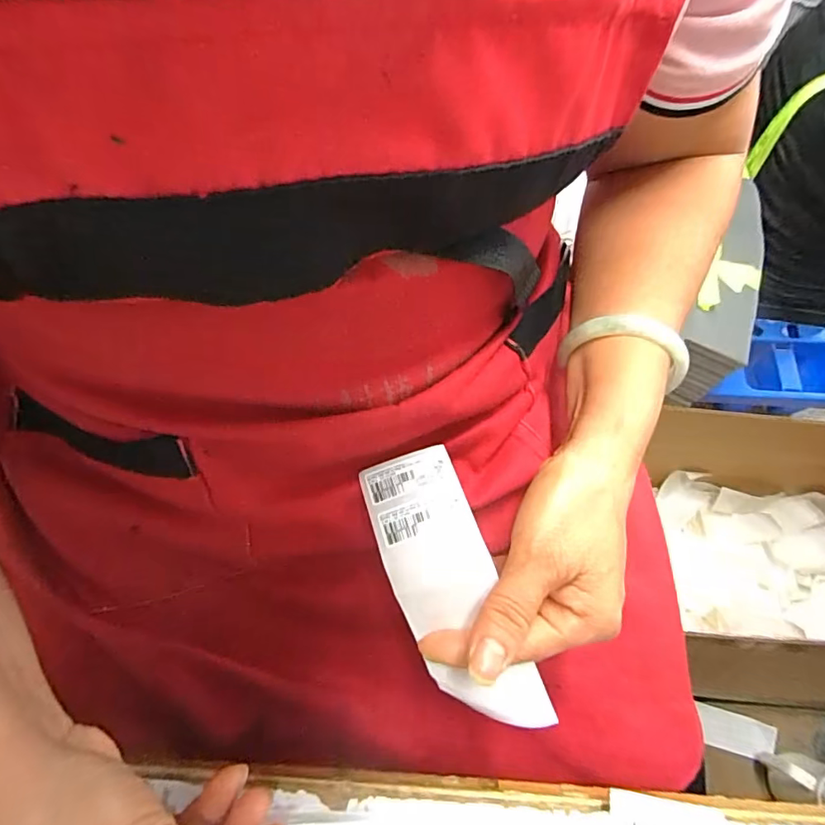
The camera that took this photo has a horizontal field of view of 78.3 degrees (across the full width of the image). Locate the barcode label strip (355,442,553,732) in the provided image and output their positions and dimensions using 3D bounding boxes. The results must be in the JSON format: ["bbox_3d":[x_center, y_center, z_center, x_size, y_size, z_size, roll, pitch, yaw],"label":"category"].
[{"bbox_3d":[0.019,0.089,0.257,0.051,0.025,0.144,-23,78,-8],"label":"barcode label strip"}]

